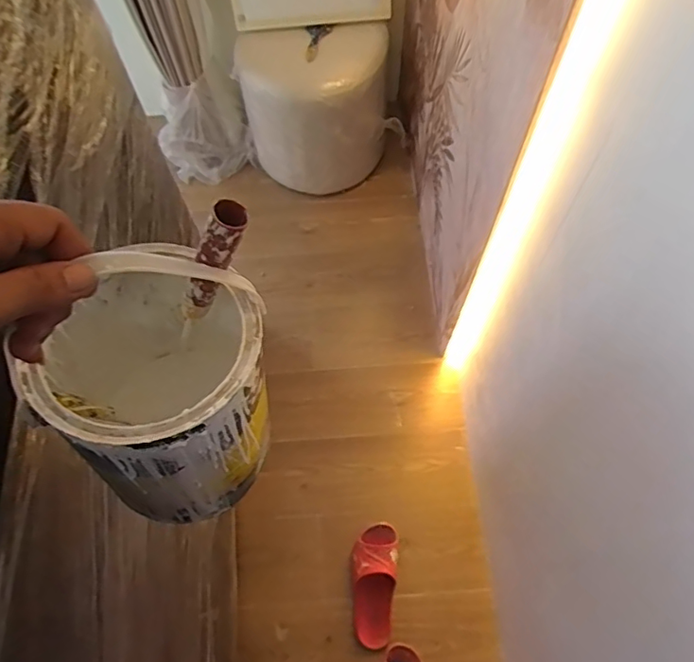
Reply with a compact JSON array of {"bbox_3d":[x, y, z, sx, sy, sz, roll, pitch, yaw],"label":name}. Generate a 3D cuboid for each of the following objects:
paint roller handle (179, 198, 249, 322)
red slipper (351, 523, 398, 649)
[{"bbox_3d":[-0.098,-0.044,0.393,0.025,0.117,0.021,-8,61,-34],"label":"paint roller handle"},{"bbox_3d":[0.062,0.612,1.333,0.112,0.058,0.277,6,65,4],"label":"red slipper"}]

